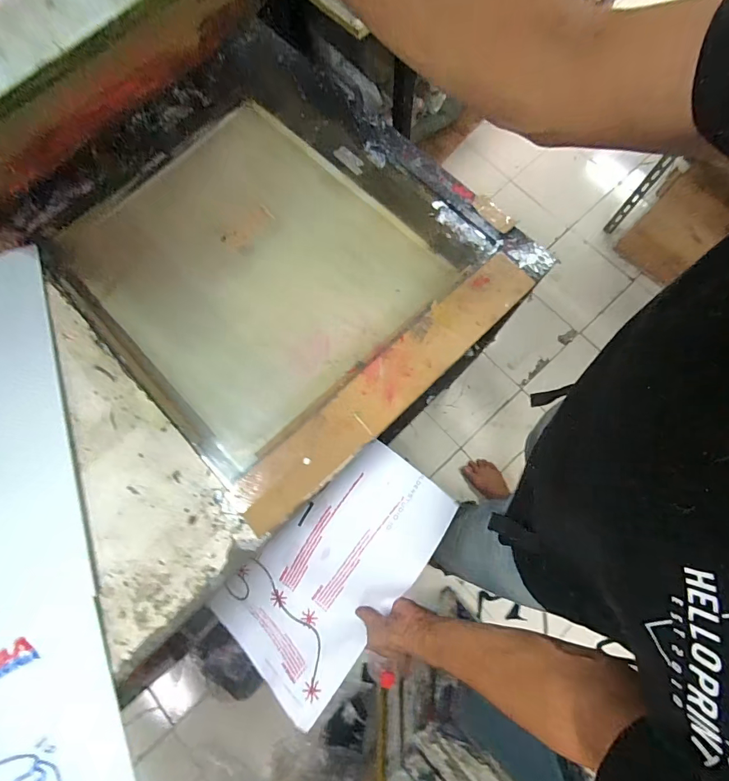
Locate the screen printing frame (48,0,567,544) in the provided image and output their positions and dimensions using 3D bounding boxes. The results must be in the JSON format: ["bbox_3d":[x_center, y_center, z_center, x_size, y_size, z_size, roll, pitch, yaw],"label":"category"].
[{"bbox_3d":[-0.119,-0.190,0.613,0.571,0.063,0.663,-45,80,-6],"label":"screen printing frame"}]

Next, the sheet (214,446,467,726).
[{"bbox_3d":[-0.054,0.271,0.616,0.225,0.053,0.390,37,91,17],"label":"sheet"}]

